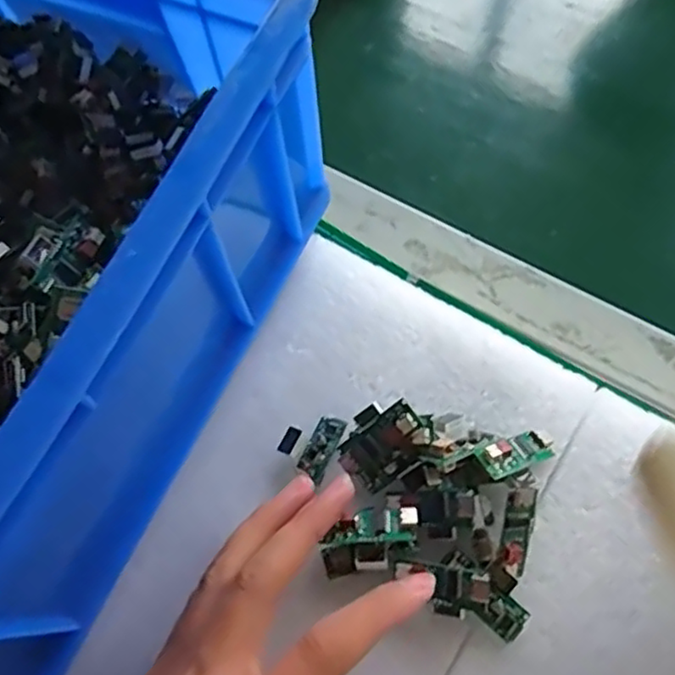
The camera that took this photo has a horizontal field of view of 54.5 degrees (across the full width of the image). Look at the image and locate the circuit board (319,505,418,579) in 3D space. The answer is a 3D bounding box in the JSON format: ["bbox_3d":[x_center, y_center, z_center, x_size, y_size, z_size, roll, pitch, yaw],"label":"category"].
[{"bbox_3d":[0.013,0.081,0.263,0.039,0.012,0.022,-16,67,-6],"label":"circuit board"}]

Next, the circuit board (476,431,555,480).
[{"bbox_3d":[0.075,0.048,0.272,0.038,0.005,0.014,-9,63,-34],"label":"circuit board"}]

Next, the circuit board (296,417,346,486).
[{"bbox_3d":[-0.007,0.048,0.288,0.013,0.007,0.029,23,69,10],"label":"circuit board"}]

